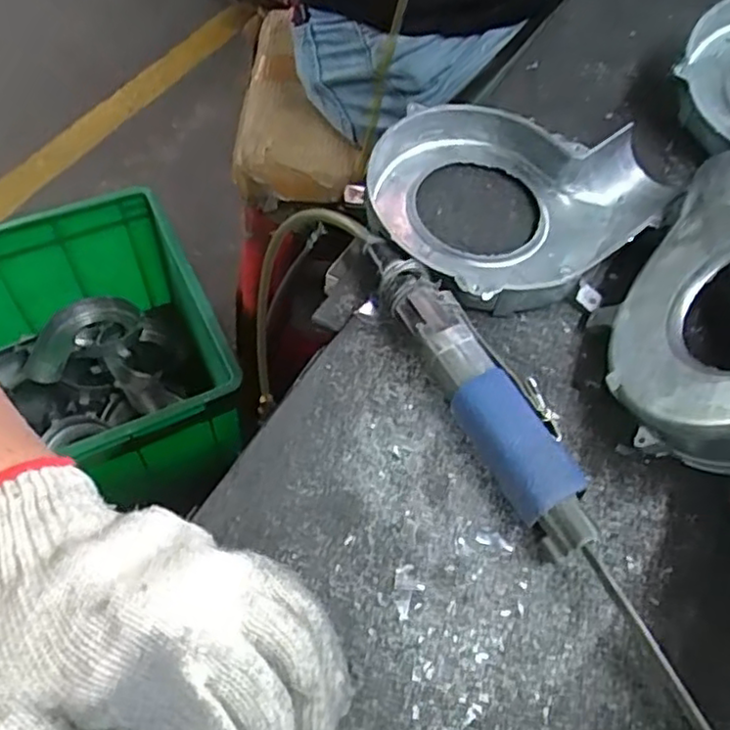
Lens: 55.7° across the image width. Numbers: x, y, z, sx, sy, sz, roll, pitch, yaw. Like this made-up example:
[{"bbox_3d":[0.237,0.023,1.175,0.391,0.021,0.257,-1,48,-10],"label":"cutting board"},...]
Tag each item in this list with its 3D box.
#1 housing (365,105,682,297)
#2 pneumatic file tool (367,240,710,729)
[{"bbox_3d":[0.090,-0.112,0.443,0.182,0.040,0.157,-32,65,-22],"label":"housing"},{"bbox_3d":[0.078,0.045,0.332,0.040,0.035,0.277,-21,61,-16],"label":"pneumatic file tool"}]

